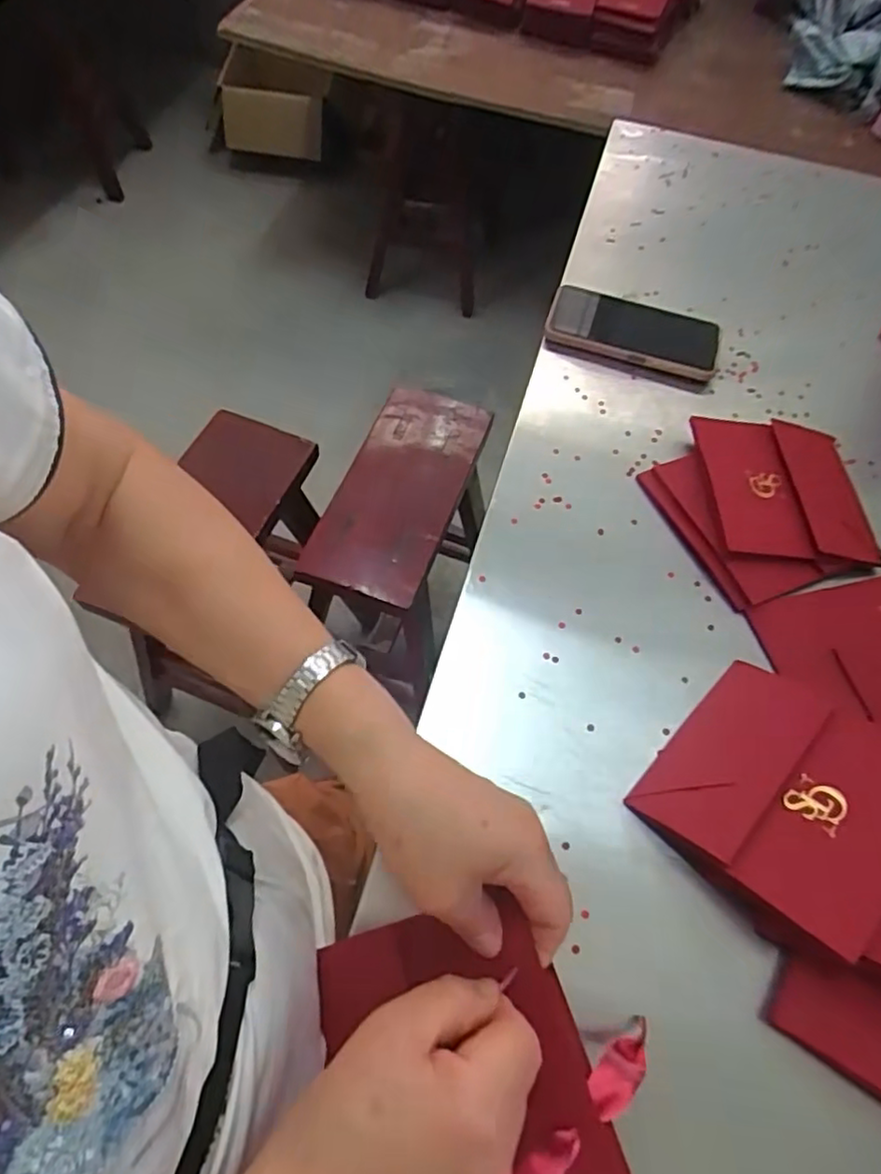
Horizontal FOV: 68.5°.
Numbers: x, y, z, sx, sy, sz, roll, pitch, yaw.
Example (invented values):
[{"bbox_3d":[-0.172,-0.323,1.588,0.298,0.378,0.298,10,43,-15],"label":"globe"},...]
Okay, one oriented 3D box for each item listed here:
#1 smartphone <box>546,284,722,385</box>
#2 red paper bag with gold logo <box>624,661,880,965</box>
[{"bbox_3d":[0.189,-0.249,0.630,0.167,0.016,0.087,15,61,4],"label":"smartphone"},{"bbox_3d":[0.218,0.126,0.408,0.138,0.020,0.152,34,63,32],"label":"red paper bag with gold logo"}]

